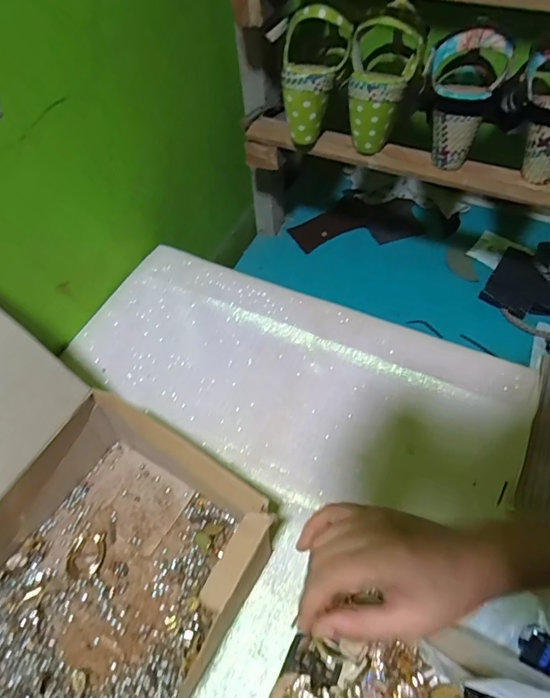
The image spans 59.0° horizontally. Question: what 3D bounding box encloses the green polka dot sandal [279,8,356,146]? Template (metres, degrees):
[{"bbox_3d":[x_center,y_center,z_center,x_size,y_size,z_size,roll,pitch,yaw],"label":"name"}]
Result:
[{"bbox_3d":[0.039,-0.324,0.587,0.075,0.149,0.074,8,36,-6],"label":"green polka dot sandal"}]

